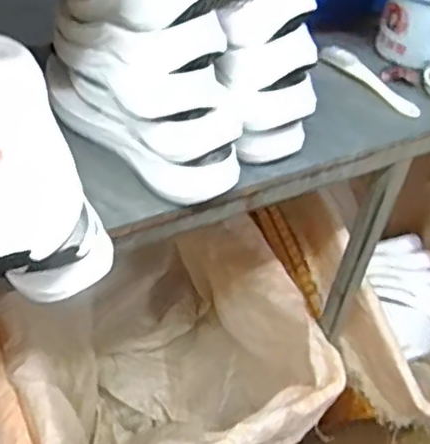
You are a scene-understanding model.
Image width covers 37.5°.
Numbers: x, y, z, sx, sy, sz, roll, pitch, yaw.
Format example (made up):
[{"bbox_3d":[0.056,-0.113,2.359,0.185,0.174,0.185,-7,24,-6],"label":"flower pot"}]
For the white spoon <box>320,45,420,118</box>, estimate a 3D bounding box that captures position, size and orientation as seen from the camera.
[{"bbox_3d":[0.196,-0.179,0.798,0.029,0.021,0.161,-25,54,-27],"label":"white spoon"}]

